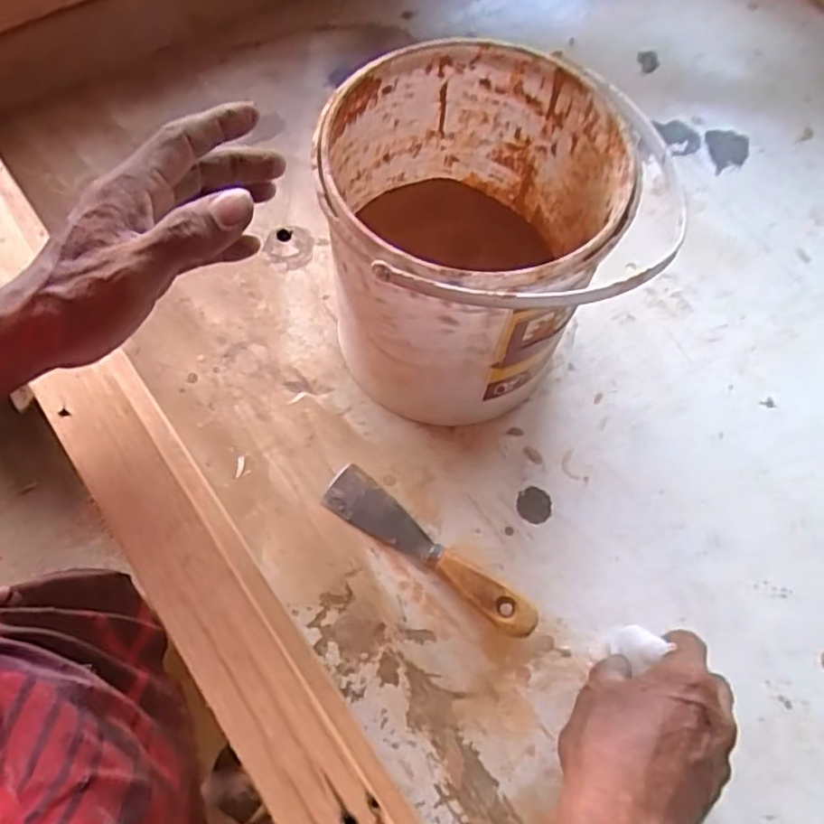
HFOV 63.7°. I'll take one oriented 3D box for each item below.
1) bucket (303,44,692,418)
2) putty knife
[{"bbox_3d":[0.035,-0.105,0.456,0.181,0.195,0.179,1,66,-2],"label":"bucket"},{"bbox_3d":[0.011,0.095,0.459,0.168,0.026,0.033,35,69,13],"label":"putty knife"}]

